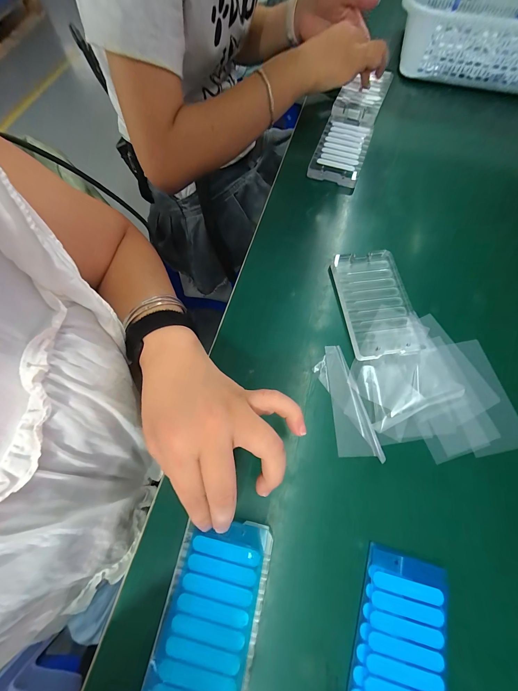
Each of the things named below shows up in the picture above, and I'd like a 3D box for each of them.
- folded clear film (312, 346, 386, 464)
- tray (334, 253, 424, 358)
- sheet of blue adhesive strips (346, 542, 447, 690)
[{"bbox_3d":[0.079,0.051,0.246,0.034,0.010,0.106,-14,69,-4],"label":"folded clear film"},{"bbox_3d":[0.122,-0.047,0.282,0.072,0.012,0.120,-9,69,-2],"label":"tray"},{"bbox_3d":[0.098,0.220,0.183,0.063,0.004,0.125,16,70,8],"label":"sheet of blue adhesive strips"}]

